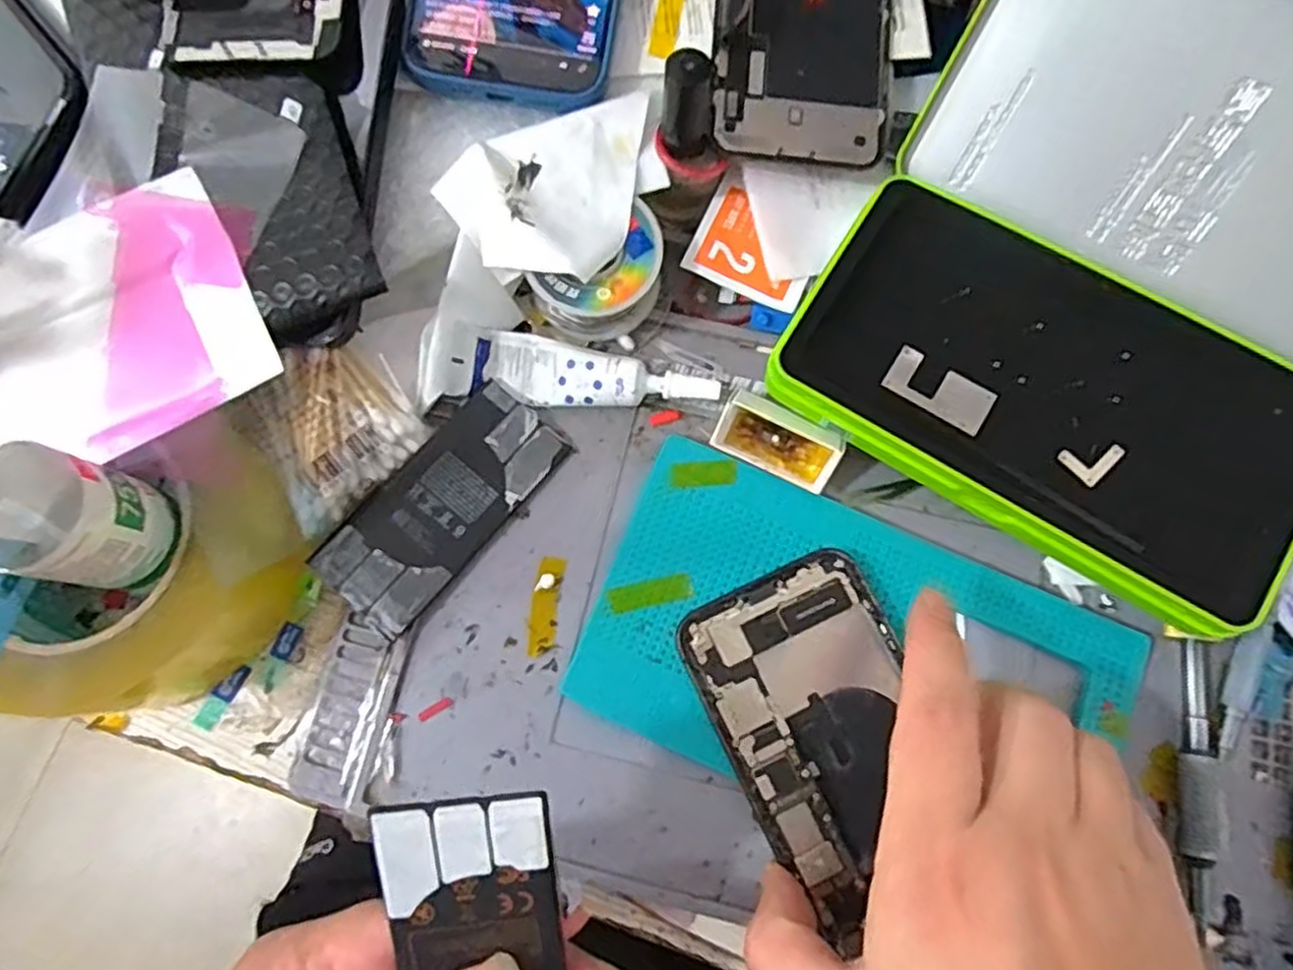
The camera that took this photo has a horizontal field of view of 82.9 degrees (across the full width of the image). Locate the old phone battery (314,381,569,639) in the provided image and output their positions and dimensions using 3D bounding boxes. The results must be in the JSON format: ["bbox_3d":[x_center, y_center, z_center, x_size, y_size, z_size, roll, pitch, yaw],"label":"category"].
[{"bbox_3d":[-0.079,0.008,0.286,0.044,0.004,0.099,41,76,-2],"label":"old phone battery"}]

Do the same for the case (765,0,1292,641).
[{"bbox_3d":[0.171,-0.073,0.263,0.191,0.084,0.187,32,78,8],"label":"case"}]

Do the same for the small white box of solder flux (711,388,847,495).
[{"bbox_3d":[0.052,-0.017,0.288,0.047,0.013,0.026,26,101,10],"label":"small white box of solder flux"}]

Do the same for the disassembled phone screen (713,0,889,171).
[{"bbox_3d":[0.066,-0.202,0.298,0.070,0.009,0.142,5,84,-4],"label":"disassembled phone screen"}]

